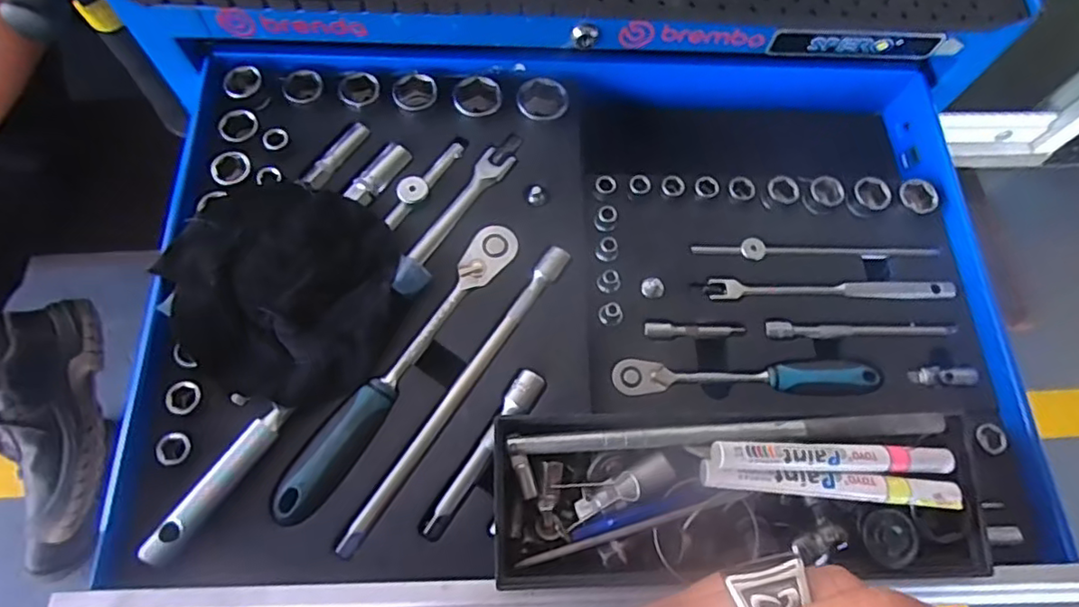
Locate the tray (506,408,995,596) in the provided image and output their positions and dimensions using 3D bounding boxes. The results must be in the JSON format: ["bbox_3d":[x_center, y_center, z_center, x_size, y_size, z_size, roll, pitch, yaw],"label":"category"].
[{"bbox_3d":[0.115,0.110,0.341,0.277,0.051,0.089,0,66,-1],"label":"tray"}]

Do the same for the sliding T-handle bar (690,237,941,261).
[{"bbox_3d":[0.216,-0.043,0.467,0.198,0.014,0.017,-3,67,-3],"label":"sliding T-handle bar"}]

